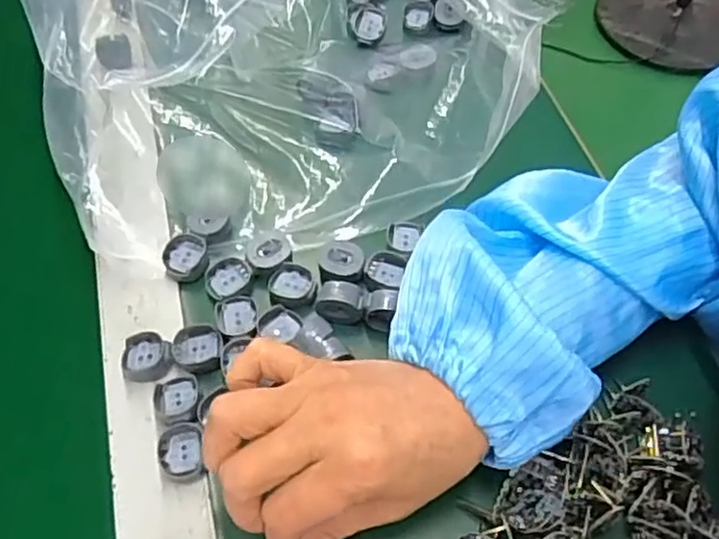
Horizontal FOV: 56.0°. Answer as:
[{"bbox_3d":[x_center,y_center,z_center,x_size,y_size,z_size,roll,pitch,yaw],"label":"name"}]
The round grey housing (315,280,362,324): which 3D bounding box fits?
[{"bbox_3d":[-0.012,0.019,0.398,0.026,0.020,0.015,3,56,3],"label":"round grey housing"}]

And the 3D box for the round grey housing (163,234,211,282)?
[{"bbox_3d":[-0.109,-0.007,0.426,0.028,0.009,0.028,0,56,0],"label":"round grey housing"}]

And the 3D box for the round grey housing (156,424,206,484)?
[{"bbox_3d":[-0.095,0.097,0.358,0.025,0.010,0.030,-7,56,-4],"label":"round grey housing"}]

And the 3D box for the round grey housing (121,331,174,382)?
[{"bbox_3d":[-0.122,0.050,0.390,0.028,0.011,0.027,0,56,0],"label":"round grey housing"}]

